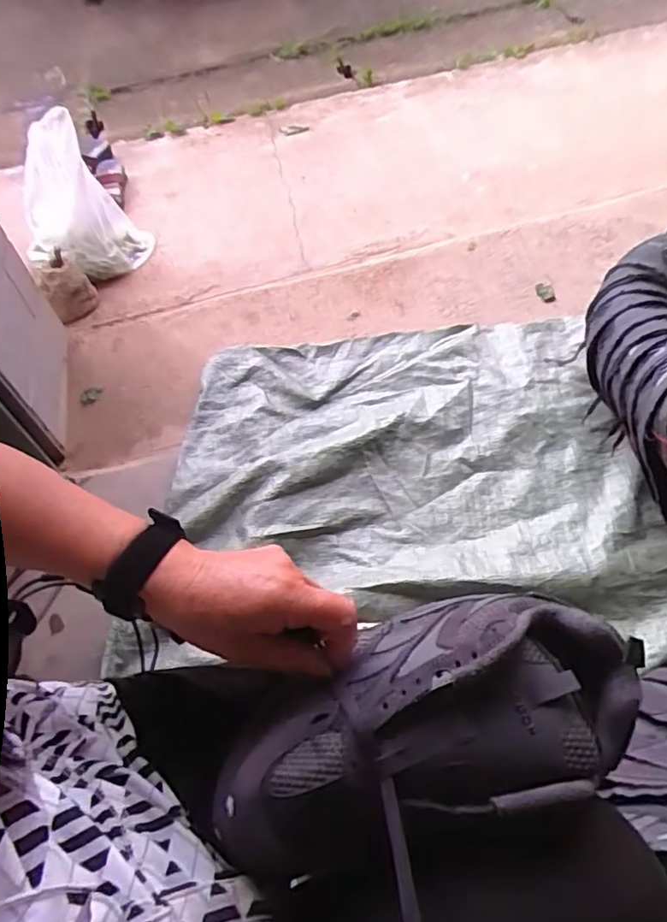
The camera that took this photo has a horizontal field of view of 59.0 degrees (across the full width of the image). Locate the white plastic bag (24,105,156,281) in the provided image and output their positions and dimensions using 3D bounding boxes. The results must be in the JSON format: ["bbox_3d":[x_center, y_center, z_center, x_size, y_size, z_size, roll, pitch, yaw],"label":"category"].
[{"bbox_3d":[-0.491,-0.492,1.124,0.153,0.290,0.216,31,63,22],"label":"white plastic bag"}]

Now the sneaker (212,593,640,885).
[{"bbox_3d":[0.043,0.153,0.343,0.253,0.077,0.117,-23,54,3],"label":"sneaker"}]

